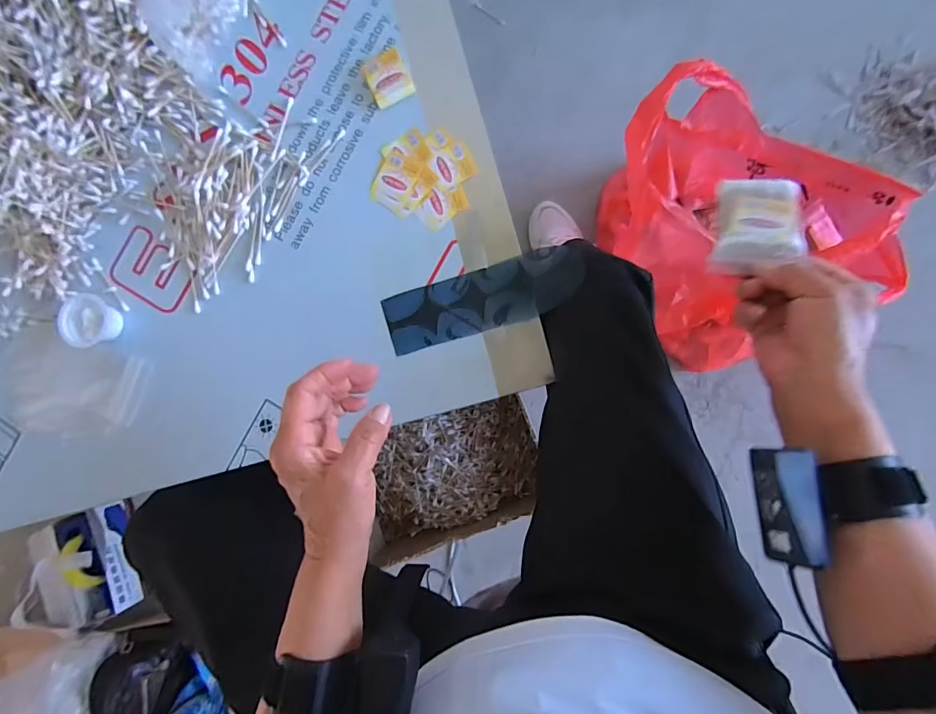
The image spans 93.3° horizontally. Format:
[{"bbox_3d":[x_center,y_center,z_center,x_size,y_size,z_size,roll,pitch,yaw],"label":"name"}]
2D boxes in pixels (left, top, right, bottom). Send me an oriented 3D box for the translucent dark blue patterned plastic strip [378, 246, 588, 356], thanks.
[{"bbox_3d":[0.013,-0.056,0.426,0.191,0.018,0.059,-16,86,9],"label":"translucent dark blue patterned plastic strip"}]

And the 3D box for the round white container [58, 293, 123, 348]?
[{"bbox_3d":[-0.397,-0.037,0.462,0.053,0.025,0.053,0,86,7],"label":"round white container"}]

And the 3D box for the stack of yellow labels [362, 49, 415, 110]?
[{"bbox_3d":[-0.081,-0.283,0.449,0.041,0.013,0.049,-25,84,4],"label":"stack of yellow labels"}]

